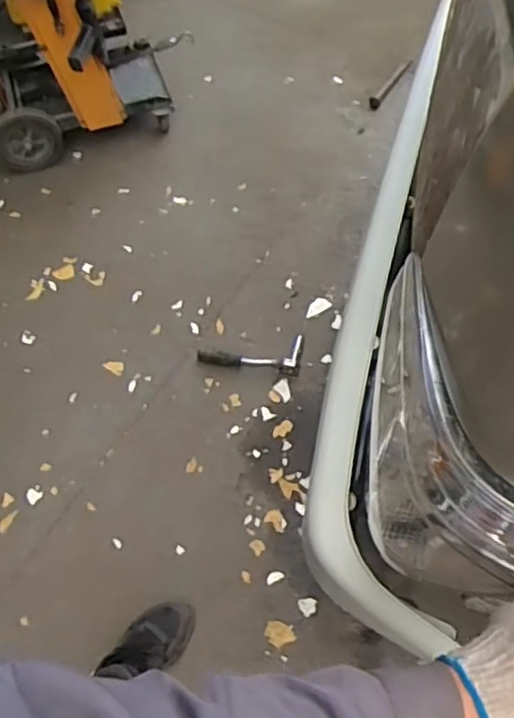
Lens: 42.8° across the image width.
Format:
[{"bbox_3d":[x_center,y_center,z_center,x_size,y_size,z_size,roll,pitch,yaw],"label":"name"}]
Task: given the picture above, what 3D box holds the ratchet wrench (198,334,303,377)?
[{"bbox_3d":[-0.015,-0.027,1.580,0.243,0.036,0.114,8,61,6],"label":"ratchet wrench"}]

